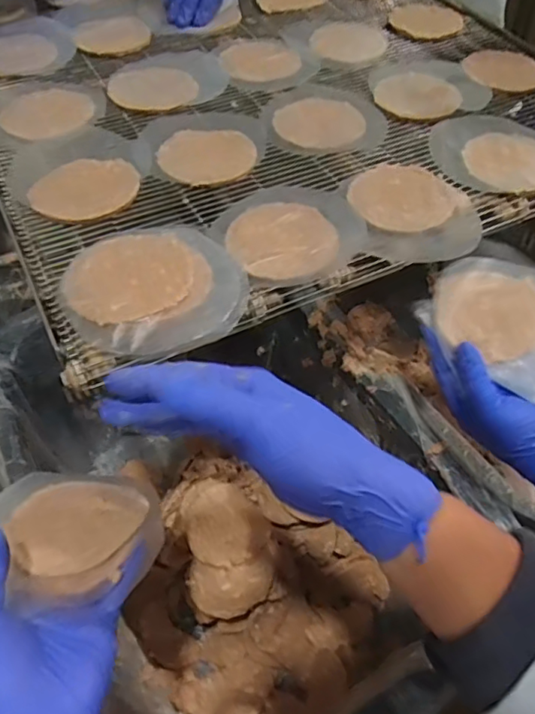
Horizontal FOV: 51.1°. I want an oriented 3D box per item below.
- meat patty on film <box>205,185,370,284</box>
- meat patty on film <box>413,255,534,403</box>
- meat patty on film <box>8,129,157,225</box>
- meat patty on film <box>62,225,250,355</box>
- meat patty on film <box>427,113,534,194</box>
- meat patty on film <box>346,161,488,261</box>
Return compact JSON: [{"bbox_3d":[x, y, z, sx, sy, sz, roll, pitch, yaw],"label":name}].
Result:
[{"bbox_3d":[0.018,-0.102,0.449,0.113,0.013,0.101,-23,52,-18],"label":"meat patty on film"},{"bbox_3d":[0.196,-0.035,0.457,0.126,0.014,0.103,26,71,9],"label":"meat patty on film"},{"bbox_3d":[-0.165,-0.165,0.497,0.127,0.010,0.122,-1,49,1],"label":"meat patty on film"},{"bbox_3d":[-0.078,-0.051,0.396,0.121,0.016,0.118,-1,49,1],"label":"meat patty on film"},{"bbox_3d":[0.209,-0.189,0.513,0.118,0.011,0.107,3,57,0],"label":"meat patty on film"},{"bbox_3d":[0.123,-0.122,0.468,0.099,0.017,0.114,-6,49,-4],"label":"meat patty on film"}]

